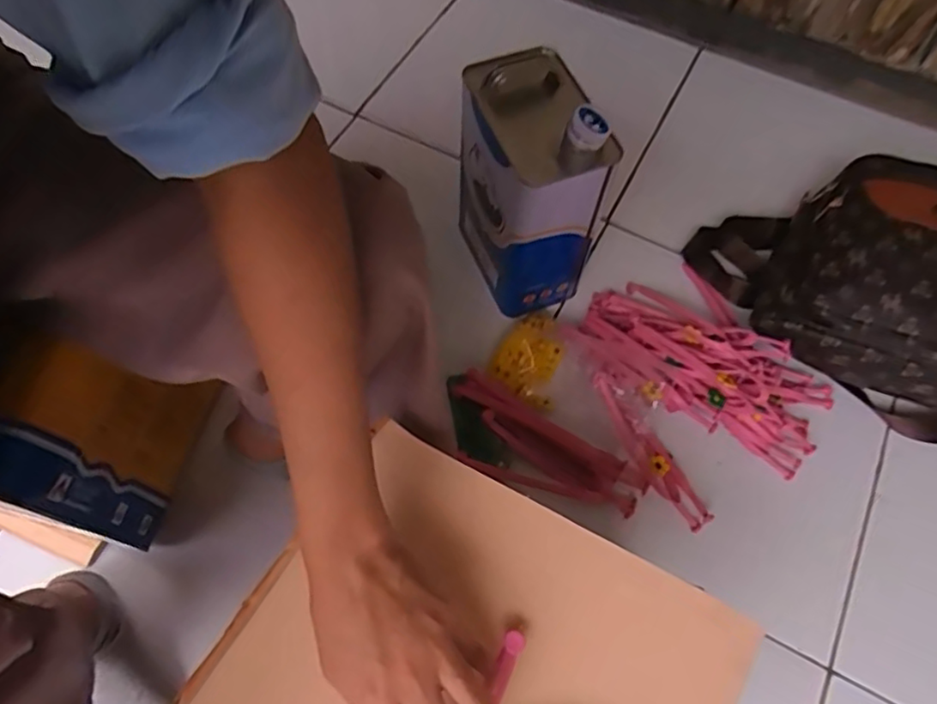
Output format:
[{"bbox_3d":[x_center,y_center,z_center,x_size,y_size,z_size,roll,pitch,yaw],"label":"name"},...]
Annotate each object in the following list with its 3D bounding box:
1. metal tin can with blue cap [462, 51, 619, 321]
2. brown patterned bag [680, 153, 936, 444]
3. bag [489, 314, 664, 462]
[{"bbox_3d":[0.064,-0.180,0.672,0.108,0.235,0.158,-23,67,-13],"label":"metal tin can with blue cap"},{"bbox_3d":[0.467,-0.100,0.717,0.375,0.159,0.267,30,67,13],"label":"brown patterned bag"},{"bbox_3d":[0.122,0.031,0.700,0.196,0.040,0.105,33,67,13],"label":"bag"}]

